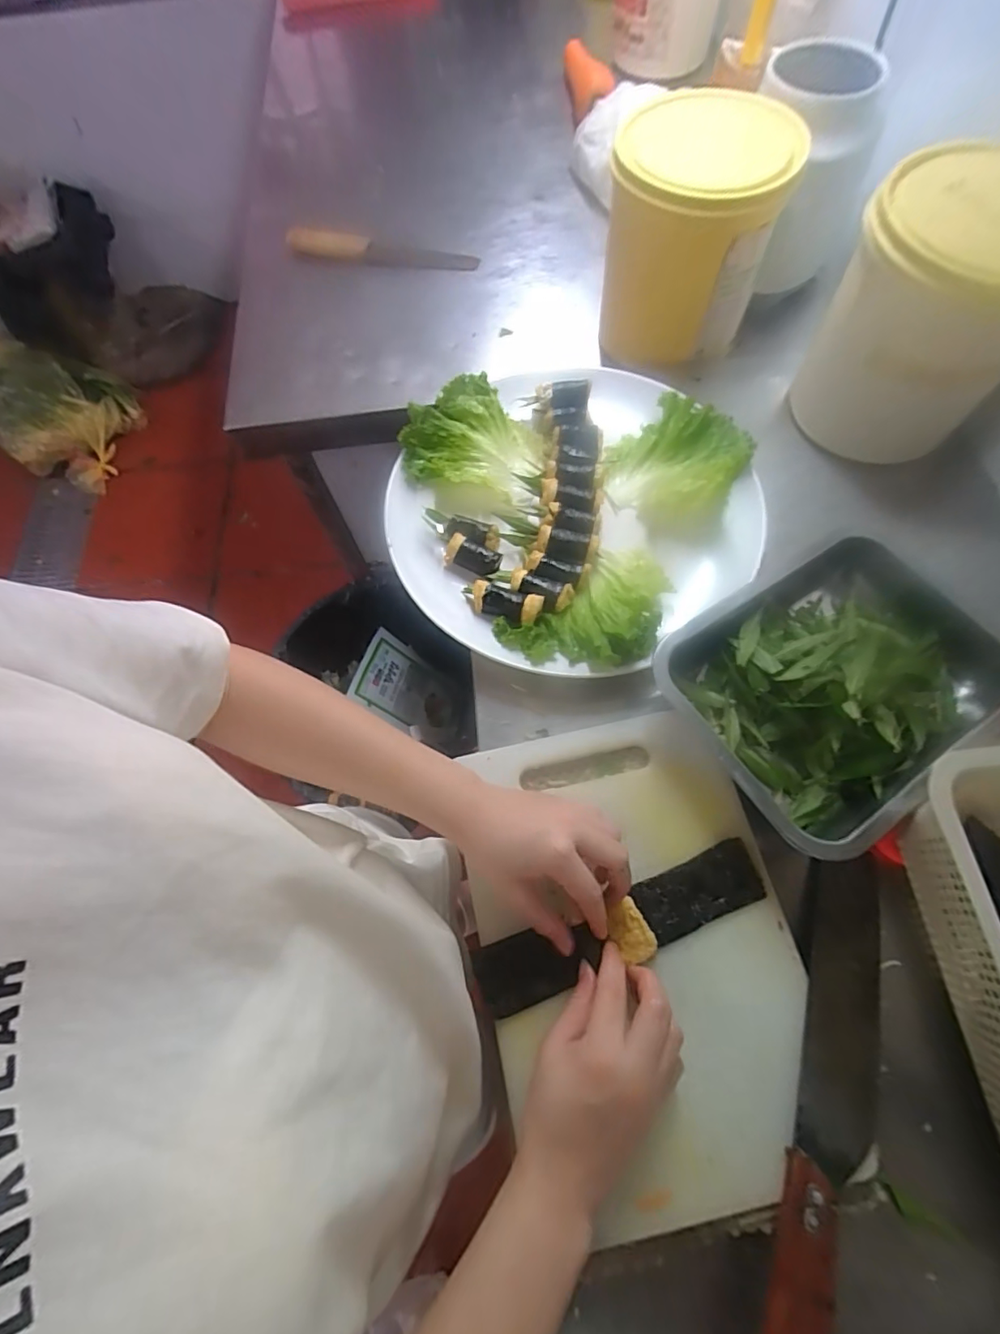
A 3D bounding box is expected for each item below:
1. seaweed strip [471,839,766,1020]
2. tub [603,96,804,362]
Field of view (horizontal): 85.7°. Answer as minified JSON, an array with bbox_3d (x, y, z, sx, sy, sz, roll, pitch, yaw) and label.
[{"bbox_3d":[0.085,0.184,0.381,0.209,0.011,0.044,-21,67,-5],"label":"seaweed strip"},{"bbox_3d":[0.193,-0.442,0.562,0.167,0.195,0.152,10,69,7],"label":"tub"}]

